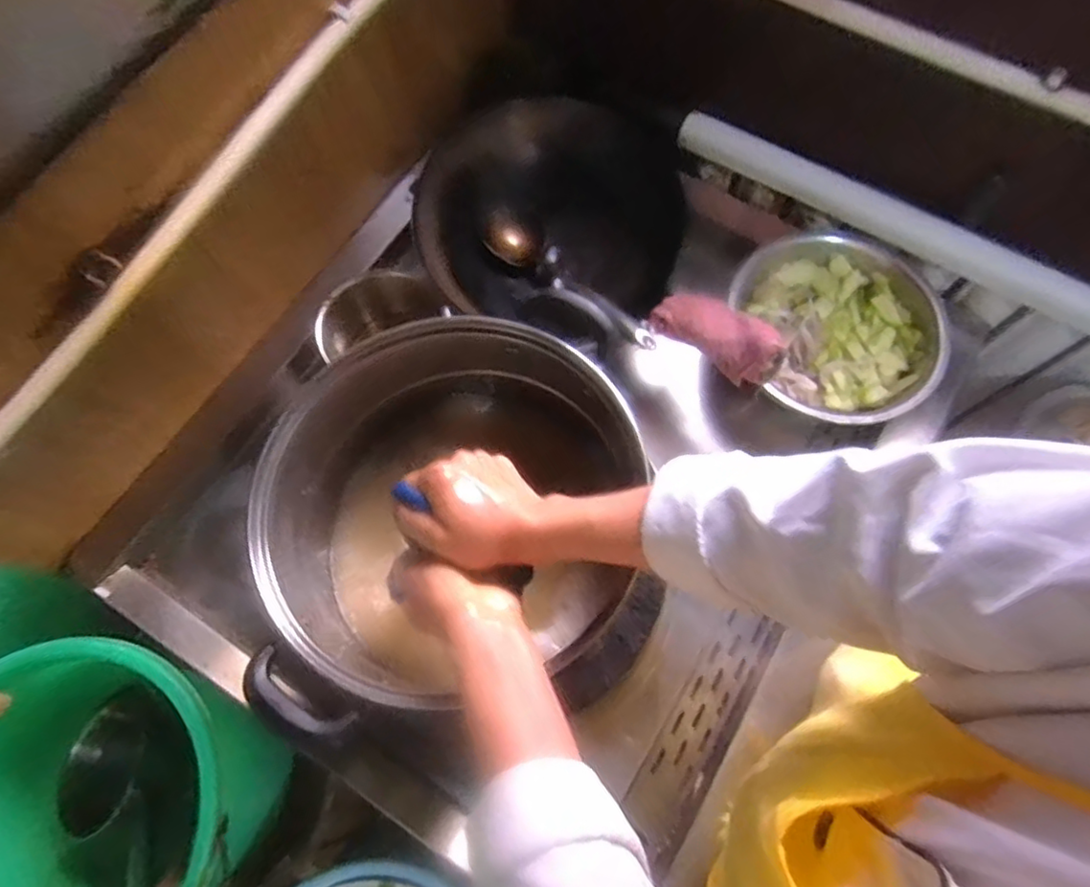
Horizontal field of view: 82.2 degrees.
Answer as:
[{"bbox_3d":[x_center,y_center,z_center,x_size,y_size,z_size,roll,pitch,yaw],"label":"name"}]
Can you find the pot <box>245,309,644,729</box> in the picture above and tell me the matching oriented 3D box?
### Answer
[{"bbox_3d":[-0.087,0.071,0.604,0.313,0.191,0.318,-9,70,-3],"label":"pot"}]

